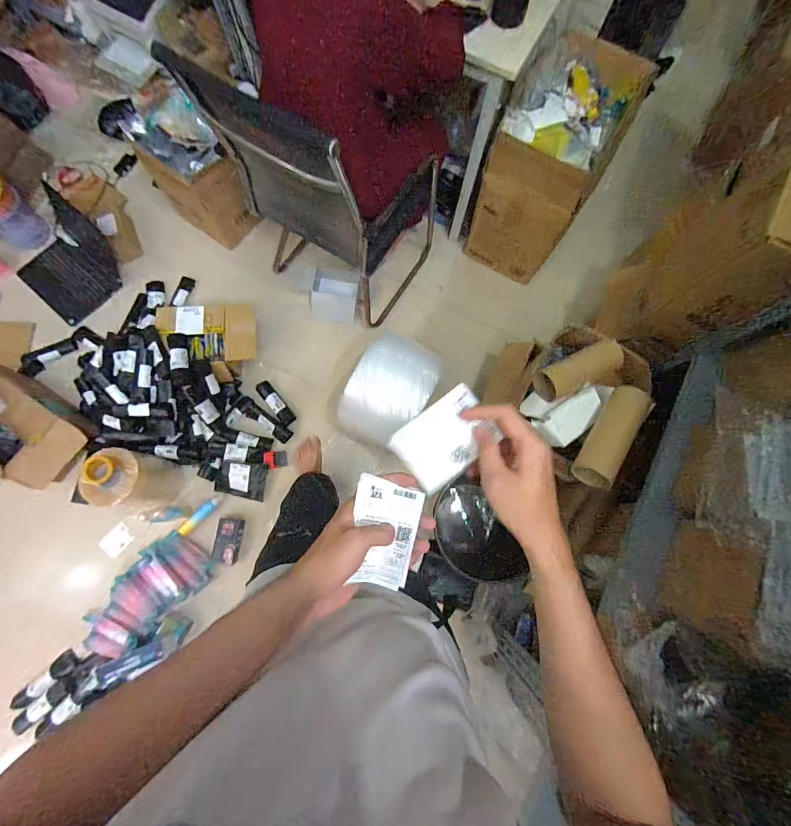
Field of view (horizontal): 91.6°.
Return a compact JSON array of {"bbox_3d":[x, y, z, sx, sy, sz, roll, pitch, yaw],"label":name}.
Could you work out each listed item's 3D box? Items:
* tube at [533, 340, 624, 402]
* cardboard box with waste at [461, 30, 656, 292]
[{"bbox_3d":[0.490,-0.113,1.020,0.236,0.069,0.093,-23,78,-7],"label":"tube"},{"bbox_3d":[0.555,-0.897,1.453,0.348,0.584,0.451,30,77,6],"label":"cardboard box with waste"}]

